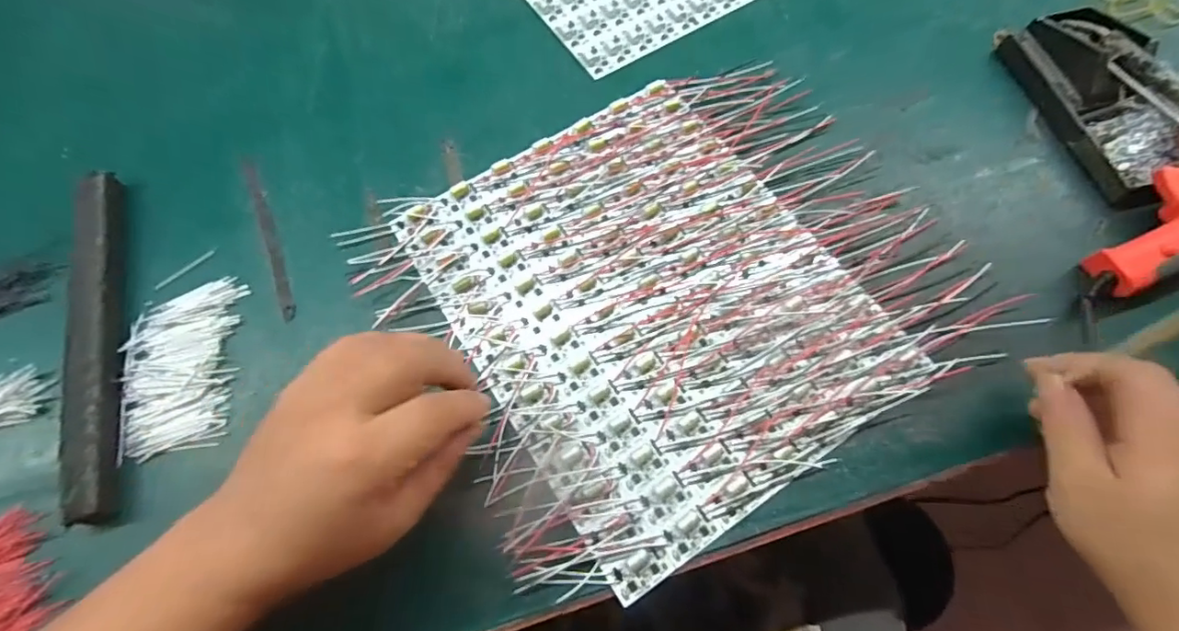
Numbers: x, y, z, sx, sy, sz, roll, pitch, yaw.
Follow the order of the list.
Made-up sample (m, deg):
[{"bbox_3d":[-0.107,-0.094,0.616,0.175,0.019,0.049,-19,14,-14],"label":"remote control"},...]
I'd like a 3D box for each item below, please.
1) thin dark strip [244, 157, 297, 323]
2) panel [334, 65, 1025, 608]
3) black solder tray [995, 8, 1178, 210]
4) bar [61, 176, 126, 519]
[{"bbox_3d":[-0.225,-0.058,0.378,0.011,0.004,0.138,-23,70,-9],"label":"thin dark strip"},{"bbox_3d":[0.058,-0.027,0.368,0.351,0.010,0.292,-30,71,-12],"label":"panel"},{"bbox_3d":[0.382,-0.163,0.404,0.065,0.042,0.167,-13,68,-6],"label":"black solder tray"},{"bbox_3d":[-0.311,0.008,0.340,0.023,0.021,0.236,-15,69,-6],"label":"bar"}]

